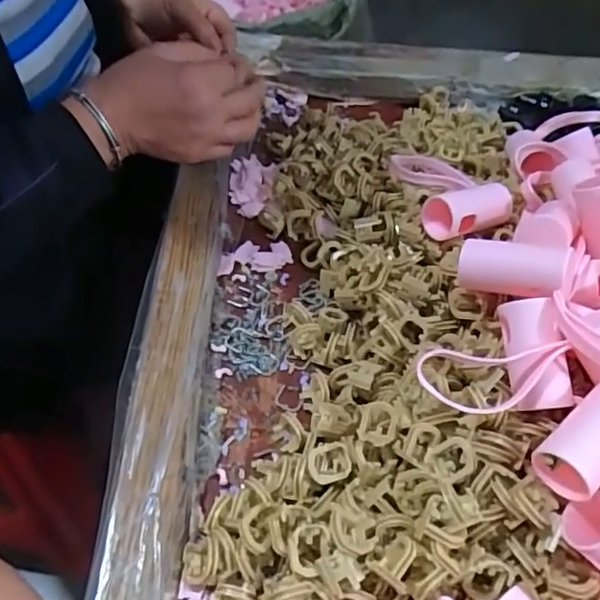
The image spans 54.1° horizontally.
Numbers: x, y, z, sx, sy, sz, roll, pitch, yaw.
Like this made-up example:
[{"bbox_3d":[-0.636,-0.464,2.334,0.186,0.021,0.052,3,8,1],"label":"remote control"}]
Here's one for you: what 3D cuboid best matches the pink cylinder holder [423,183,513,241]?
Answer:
[{"bbox_3d":[0.121,-0.065,0.422,0.060,0.030,0.033,-26,57,-23],"label":"pink cylinder holder"}]

